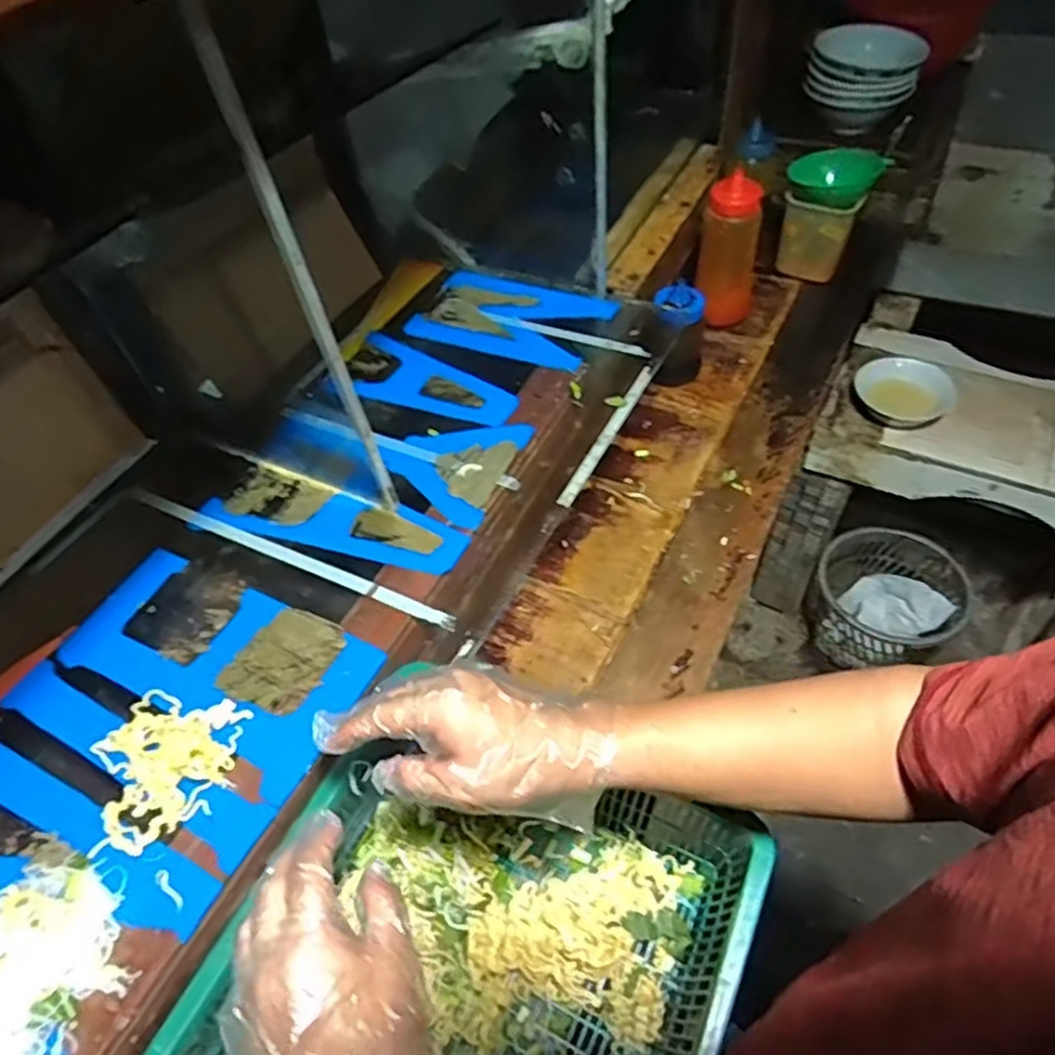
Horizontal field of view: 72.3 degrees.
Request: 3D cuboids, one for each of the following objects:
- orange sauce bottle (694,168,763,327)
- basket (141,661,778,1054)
[{"bbox_3d":[0.254,-0.345,0.917,0.062,0.189,0.058,-1,51,1],"label":"orange sauce bottle"},{"bbox_3d":[-0.042,0.331,0.470,0.273,0.106,0.367,23,55,20],"label":"basket"}]

